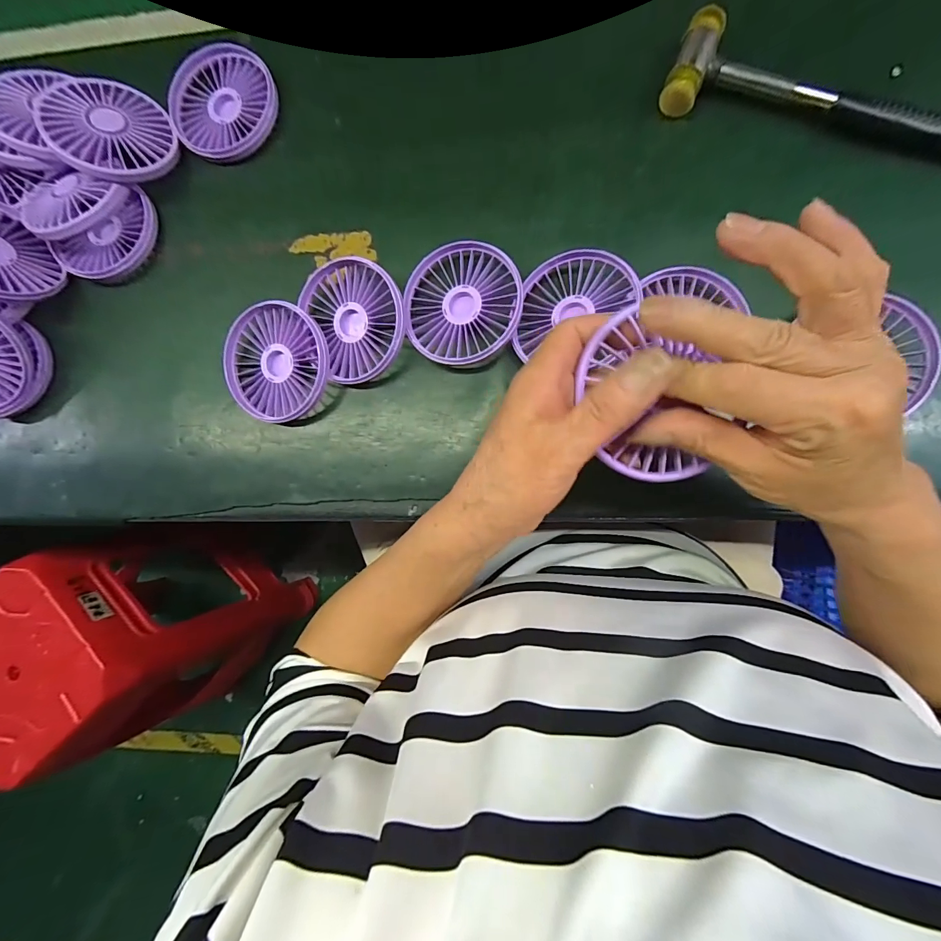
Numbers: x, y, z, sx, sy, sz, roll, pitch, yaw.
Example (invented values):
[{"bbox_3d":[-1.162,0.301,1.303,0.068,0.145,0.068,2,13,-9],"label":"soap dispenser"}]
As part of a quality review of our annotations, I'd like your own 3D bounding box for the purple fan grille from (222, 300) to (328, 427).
[{"bbox_3d":[-0.148,-0.083,0.321,0.085,0.018,0.087,1,97,15],"label":"purple fan grille"}]

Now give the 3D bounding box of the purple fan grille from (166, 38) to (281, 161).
[{"bbox_3d":[-0.200,-0.302,0.338,0.089,0.012,0.087,-5,89,7],"label":"purple fan grille"}]

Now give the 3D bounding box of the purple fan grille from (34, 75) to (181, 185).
[{"bbox_3d":[-0.282,-0.269,0.324,0.089,0.015,0.088,2,77,-17],"label":"purple fan grille"}]

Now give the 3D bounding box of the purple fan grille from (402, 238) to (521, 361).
[{"bbox_3d":[-0.006,-0.123,0.306,0.084,0.021,0.087,-2,89,7],"label":"purple fan grille"}]

